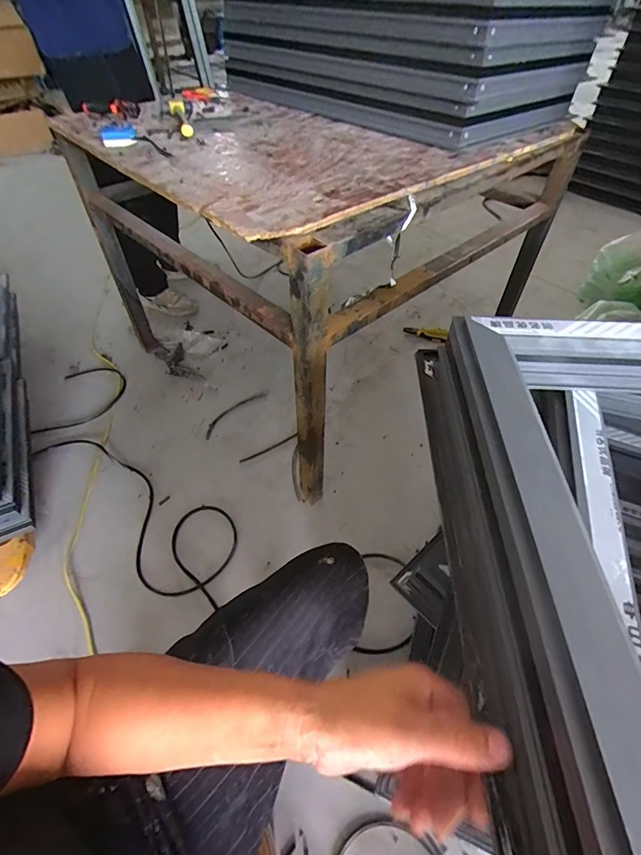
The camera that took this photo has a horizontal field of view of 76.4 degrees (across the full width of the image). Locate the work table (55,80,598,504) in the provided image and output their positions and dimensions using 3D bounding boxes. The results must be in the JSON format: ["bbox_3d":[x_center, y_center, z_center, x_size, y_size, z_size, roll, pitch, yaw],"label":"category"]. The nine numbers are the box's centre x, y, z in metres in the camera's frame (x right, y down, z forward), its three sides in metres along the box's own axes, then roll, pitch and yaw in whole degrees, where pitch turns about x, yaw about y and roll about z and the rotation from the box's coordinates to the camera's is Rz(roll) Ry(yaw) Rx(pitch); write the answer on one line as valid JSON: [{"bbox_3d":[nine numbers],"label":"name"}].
[{"bbox_3d":[-0.015,-0.549,1.266,1.010,0.666,0.951,-36,58,-27],"label":"work table"}]

